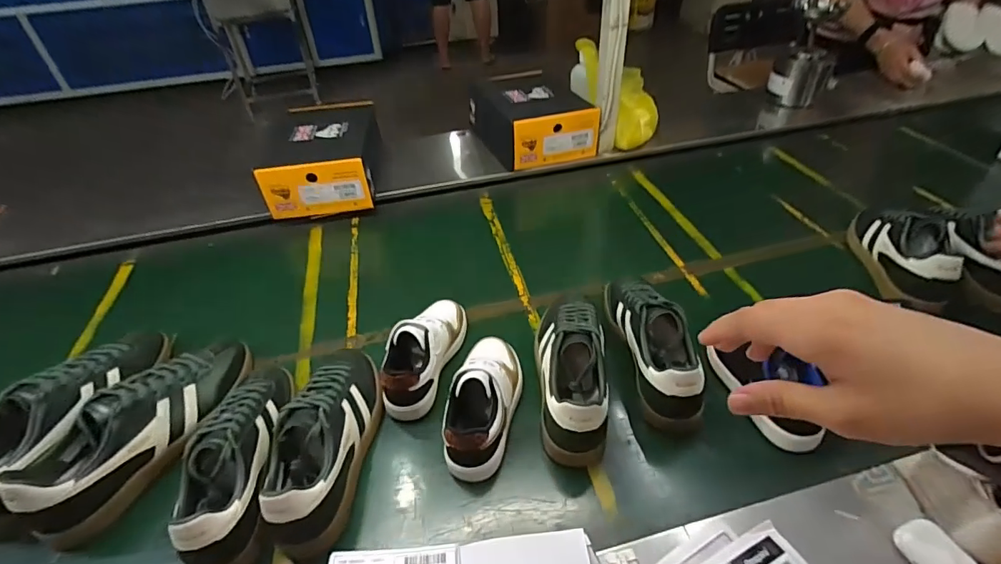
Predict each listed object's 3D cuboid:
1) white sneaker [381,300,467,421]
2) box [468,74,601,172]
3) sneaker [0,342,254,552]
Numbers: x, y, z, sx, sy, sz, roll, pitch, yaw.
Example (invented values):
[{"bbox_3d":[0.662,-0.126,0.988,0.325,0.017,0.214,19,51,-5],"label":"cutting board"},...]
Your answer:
[{"bbox_3d":[-0.100,0.084,0.658,0.068,0.083,0.191,12,41,18],"label":"white sneaker"},{"bbox_3d":[0.073,-0.387,1.137,0.206,0.127,0.280,-16,40,-15],"label":"box"},{"bbox_3d":[-0.430,0.163,0.585,0.086,0.098,0.272,17,43,23],"label":"sneaker"}]

